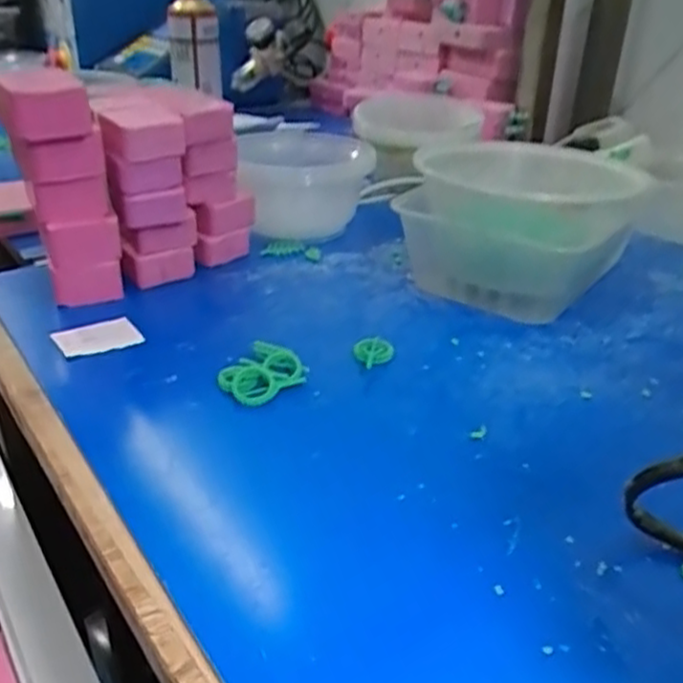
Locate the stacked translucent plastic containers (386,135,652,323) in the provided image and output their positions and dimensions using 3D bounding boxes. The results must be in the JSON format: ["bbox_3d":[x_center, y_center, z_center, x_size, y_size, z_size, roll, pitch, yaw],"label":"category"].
[{"bbox_3d":[0.128,-0.084,0.537,0.134,0.091,0.147,-25,37,-38],"label":"stacked translucent plastic containers"}]

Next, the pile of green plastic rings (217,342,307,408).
[{"bbox_3d":[-0.047,0.018,0.418,0.046,0.015,0.039,-19,34,-31],"label":"pile of green plastic rings"}]

